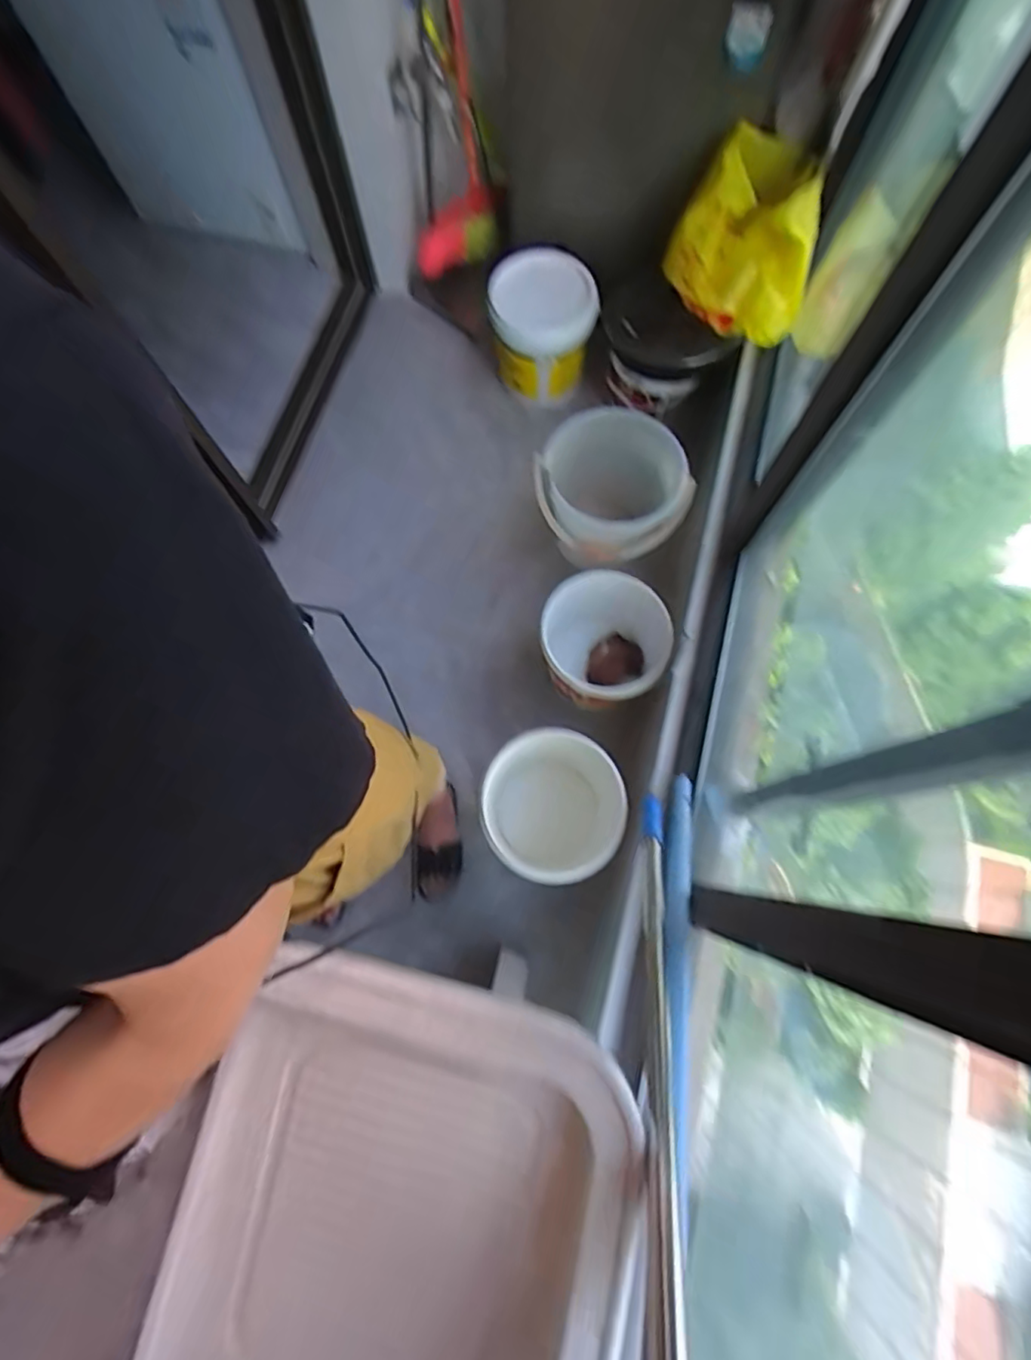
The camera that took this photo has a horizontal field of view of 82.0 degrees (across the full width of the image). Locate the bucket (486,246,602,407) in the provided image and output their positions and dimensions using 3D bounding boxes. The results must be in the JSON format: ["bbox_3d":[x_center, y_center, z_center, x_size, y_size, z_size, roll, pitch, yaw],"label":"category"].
[{"bbox_3d":[0.064,-0.868,1.455,0.241,0.253,0.232,0,74,0],"label":"bucket"}]

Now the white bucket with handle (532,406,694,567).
[{"bbox_3d":[0.209,-0.408,1.342,0.328,0.247,0.279,19,75,5],"label":"white bucket with handle"}]

